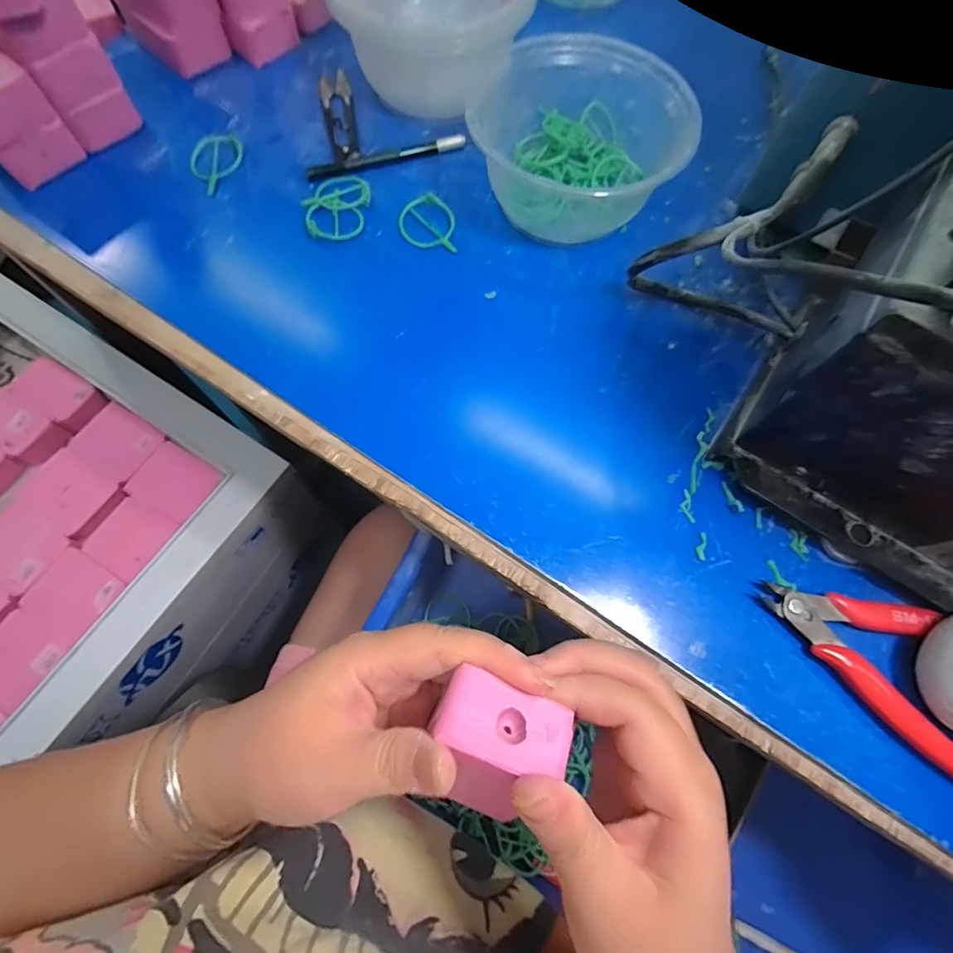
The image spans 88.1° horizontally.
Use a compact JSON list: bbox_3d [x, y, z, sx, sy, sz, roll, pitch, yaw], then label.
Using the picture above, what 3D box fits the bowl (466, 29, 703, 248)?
[{"bbox_3d":[0.063,-0.217,0.319,0.123,0.059,0.114,1,70,-2],"label":"bowl"}]

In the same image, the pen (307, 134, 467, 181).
[{"bbox_3d":[-0.062,-0.226,0.347,0.113,0.006,0.013,-19,72,-9],"label":"pen"}]

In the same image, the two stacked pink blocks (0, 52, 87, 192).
[{"bbox_3d":[-0.305,-0.231,0.310,0.067,0.060,0.051,38,73,11],"label":"two stacked pink blocks"}]

